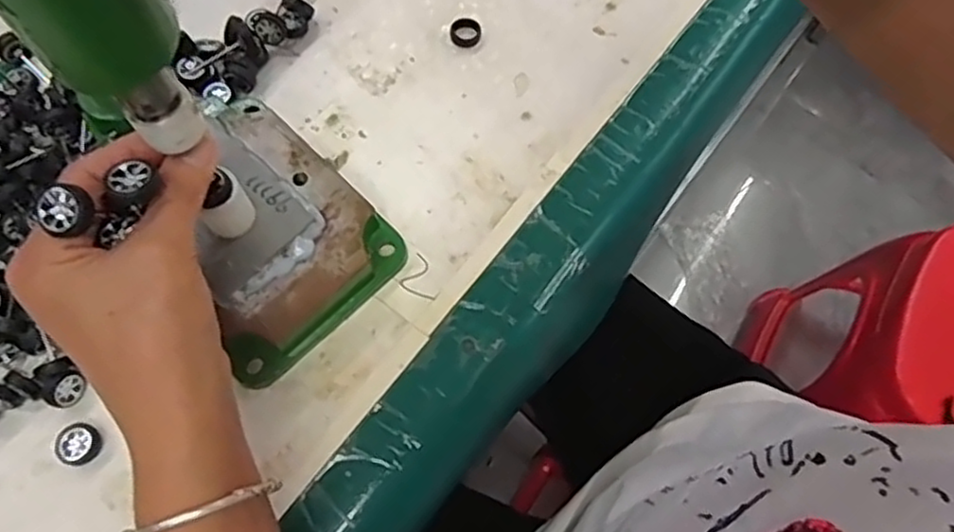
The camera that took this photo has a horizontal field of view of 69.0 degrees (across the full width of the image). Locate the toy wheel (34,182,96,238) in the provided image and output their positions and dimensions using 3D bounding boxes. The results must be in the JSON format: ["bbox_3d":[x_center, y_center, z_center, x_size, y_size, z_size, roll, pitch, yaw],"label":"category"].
[{"bbox_3d":[-0.155,-0.022,0.261,0.018,0.010,0.017,1,68,-1],"label":"toy wheel"}]

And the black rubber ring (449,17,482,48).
[{"bbox_3d":[-0.007,-0.153,0.456,0.022,0.006,0.019,-42,75,-16],"label":"black rubber ring"}]

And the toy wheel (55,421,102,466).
[{"bbox_3d":[-0.203,0.091,0.354,0.021,0.007,0.020,1,68,-1],"label":"toy wheel"}]

